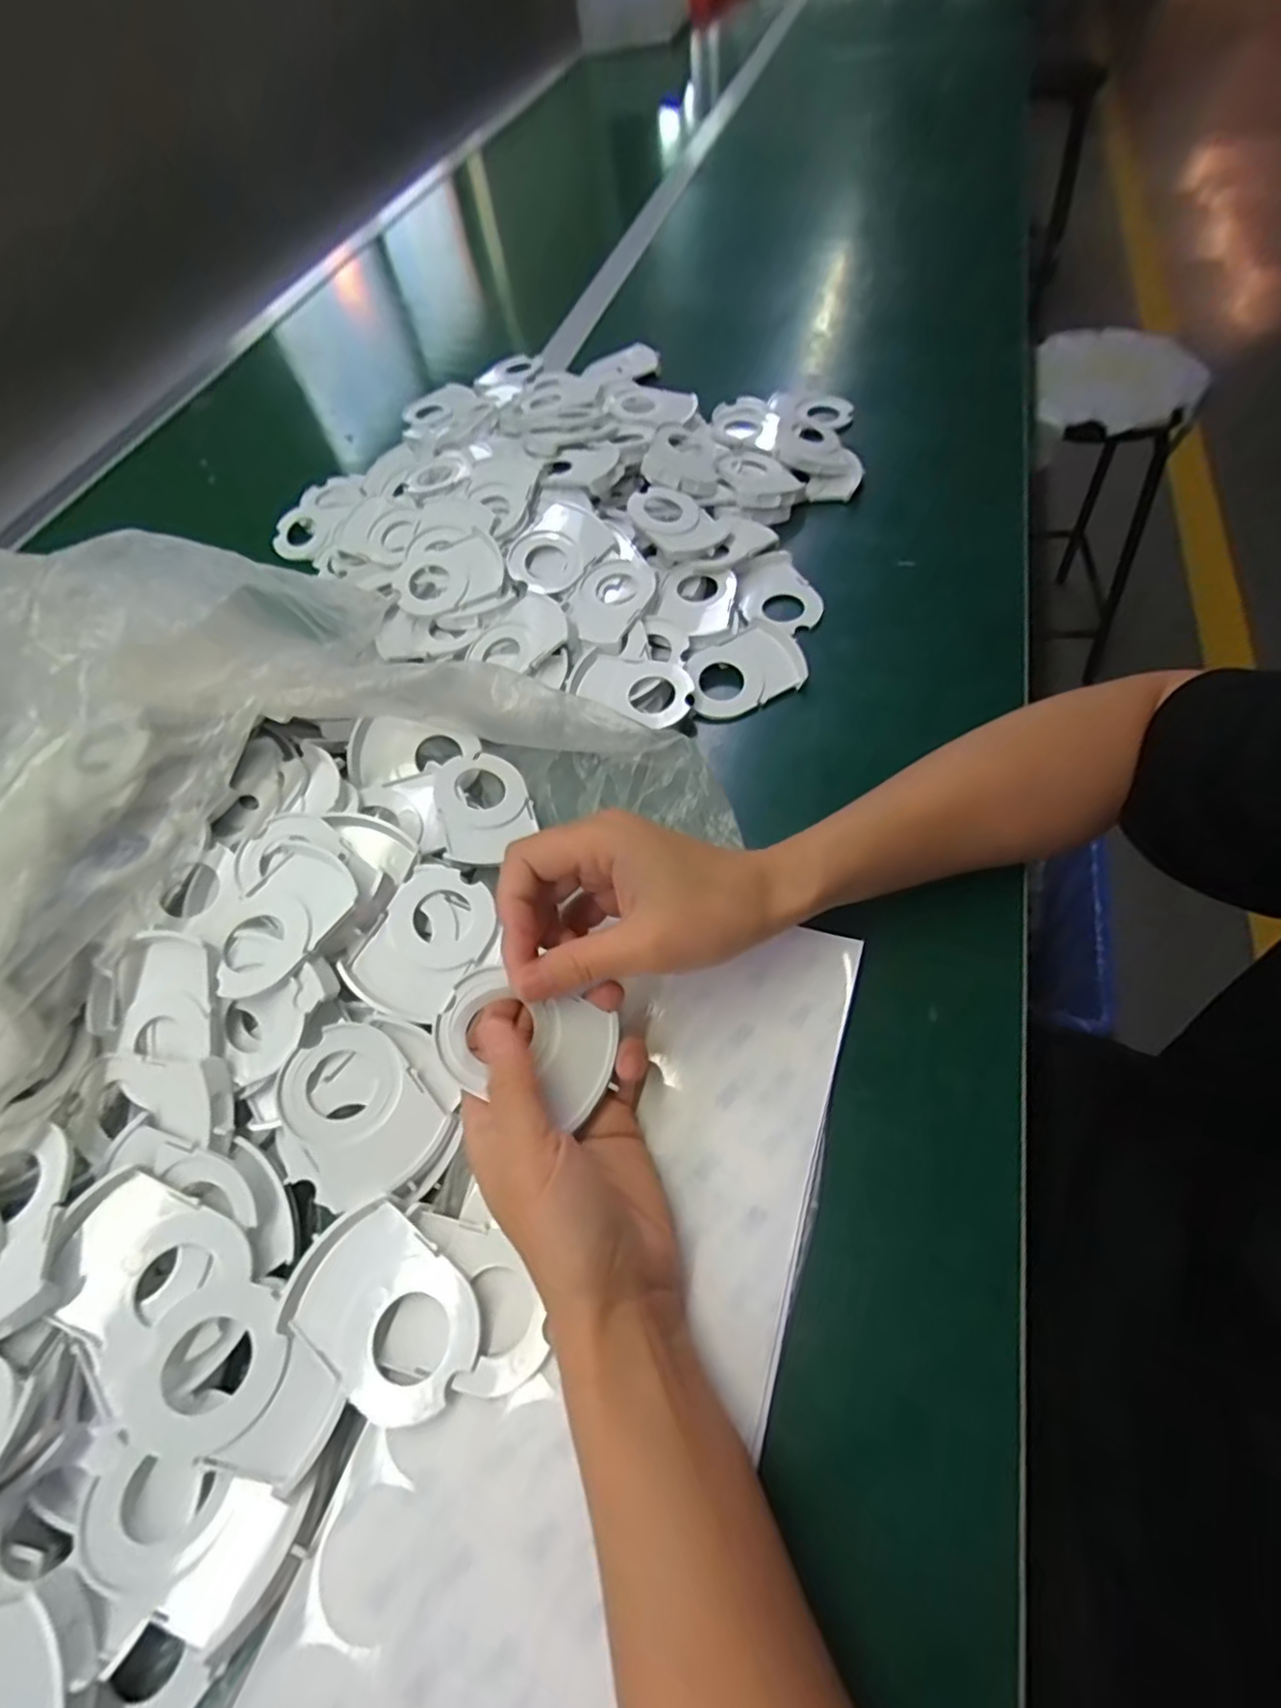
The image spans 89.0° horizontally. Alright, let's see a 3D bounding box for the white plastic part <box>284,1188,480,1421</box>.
[{"bbox_3d":[-0.103,0.185,0.264,0.077,0.006,0.054,37,69,17],"label":"white plastic part"}]

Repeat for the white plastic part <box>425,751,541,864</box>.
[{"bbox_3d":[-0.092,-0.029,0.387,0.054,0.007,0.078,-7,62,-23],"label":"white plastic part"}]

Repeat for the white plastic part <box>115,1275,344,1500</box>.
[{"bbox_3d":[-0.154,0.203,0.251,0.078,0.015,0.052,19,65,10],"label":"white plastic part"}]

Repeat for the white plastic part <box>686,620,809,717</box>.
[{"bbox_3d":[0.066,-0.122,0.427,0.074,0.012,0.056,-22,59,-6],"label":"white plastic part"}]

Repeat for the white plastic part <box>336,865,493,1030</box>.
[{"bbox_3d":[-0.110,0.044,0.335,0.053,0.012,0.076,24,65,12],"label":"white plastic part"}]

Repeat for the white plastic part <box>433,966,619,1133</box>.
[{"bbox_3d":[-0.047,0.079,0.273,0.074,0.014,0.048,22,64,-5],"label":"white plastic part"}]

